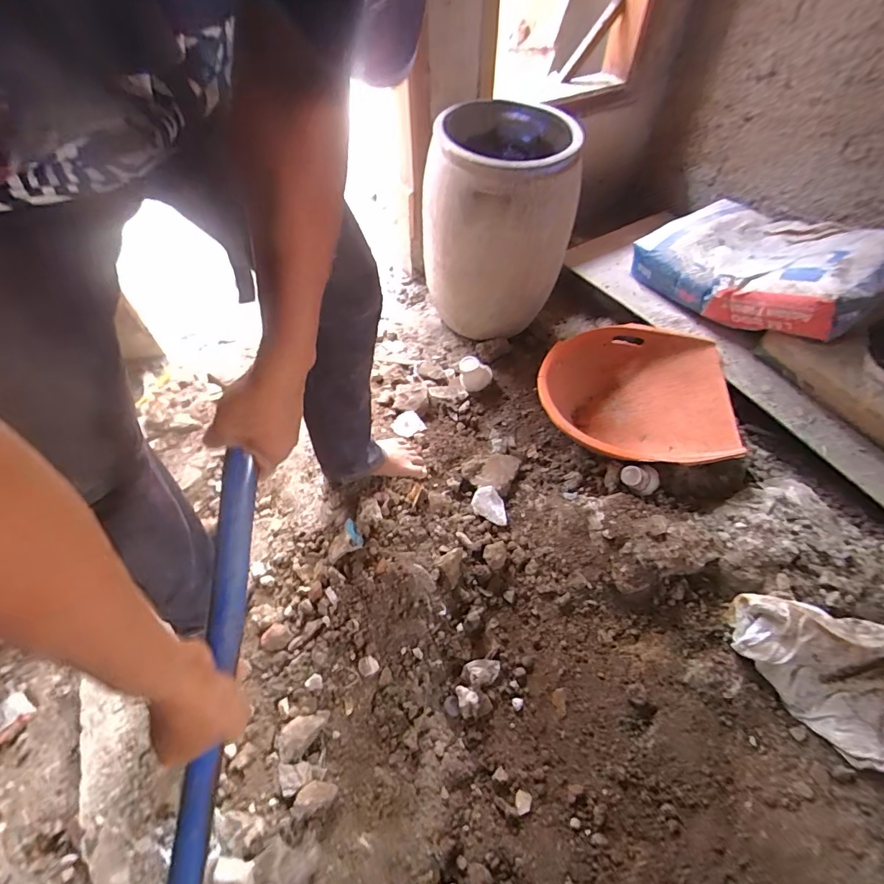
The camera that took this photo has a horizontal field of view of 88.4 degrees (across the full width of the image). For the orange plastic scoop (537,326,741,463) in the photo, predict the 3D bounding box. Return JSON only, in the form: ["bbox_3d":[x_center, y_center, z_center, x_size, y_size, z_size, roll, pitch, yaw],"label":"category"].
[{"bbox_3d":[0.450,-0.107,1.156,0.410,0.215,0.451,5,56,5],"label":"orange plastic scoop"}]

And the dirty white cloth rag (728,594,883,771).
[{"bbox_3d":[0.627,0.388,0.747,0.245,0.128,0.198,15,57,11],"label":"dirty white cloth rag"}]

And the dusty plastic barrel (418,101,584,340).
[{"bbox_3d":[0.132,-0.557,1.195,0.362,0.460,0.429,-1,56,0],"label":"dusty plastic barrel"}]

